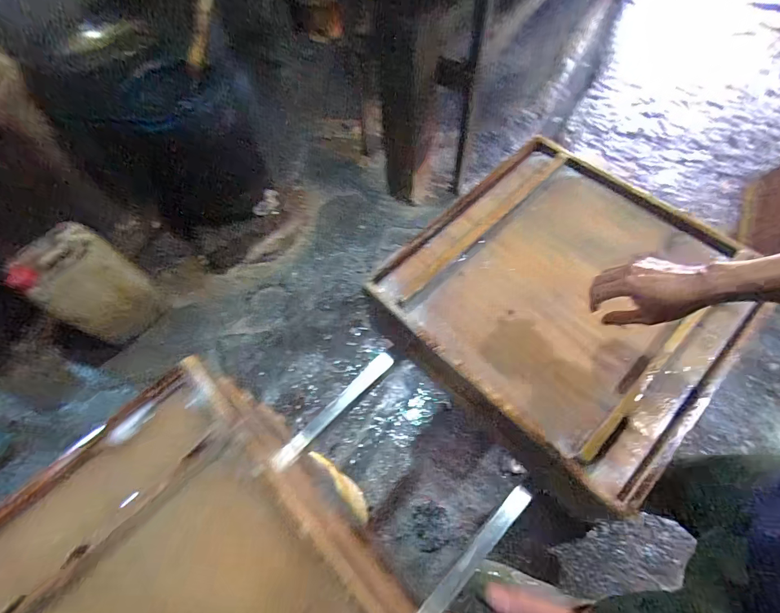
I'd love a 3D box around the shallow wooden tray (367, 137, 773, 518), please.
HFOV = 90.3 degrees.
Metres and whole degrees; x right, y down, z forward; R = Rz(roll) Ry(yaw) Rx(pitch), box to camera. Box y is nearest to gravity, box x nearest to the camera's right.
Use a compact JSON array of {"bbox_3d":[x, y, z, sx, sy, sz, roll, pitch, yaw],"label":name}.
[{"bbox_3d":[0.317,-0.032,0.702,0.583,0.036,0.529,-42,68,-17],"label":"shallow wooden tray"}]

